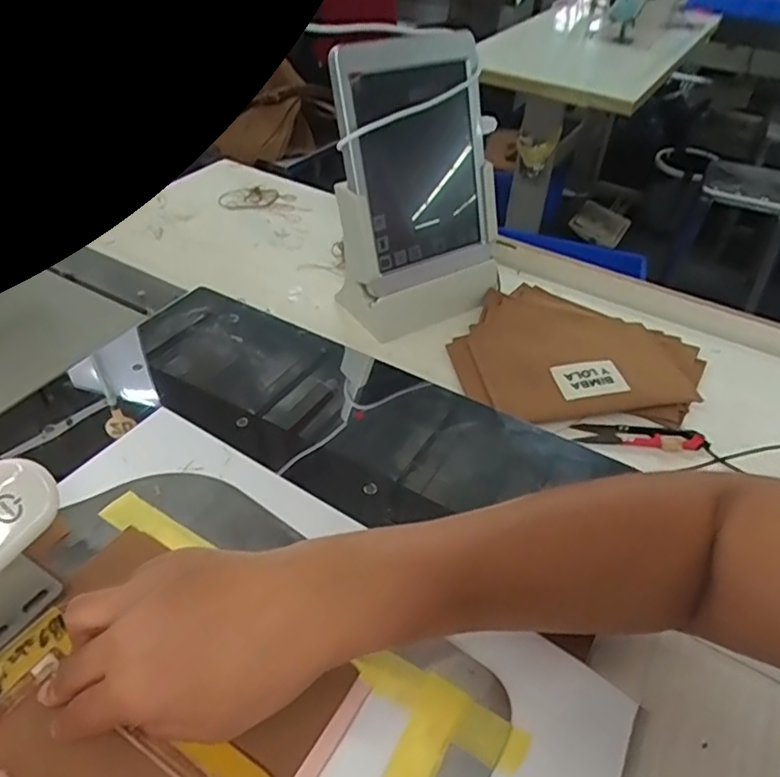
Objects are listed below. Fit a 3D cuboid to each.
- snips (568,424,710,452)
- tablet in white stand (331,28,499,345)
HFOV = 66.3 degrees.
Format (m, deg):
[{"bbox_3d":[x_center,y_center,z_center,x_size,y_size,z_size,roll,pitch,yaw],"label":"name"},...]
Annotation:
[{"bbox_3d":[0.208,0.038,0.498,0.104,0.010,0.026,3,42,0],"label":"snips"},{"bbox_3d":[0.023,-0.189,0.572,0.154,0.232,0.113,-22,48,-25],"label":"tablet in white stand"}]

